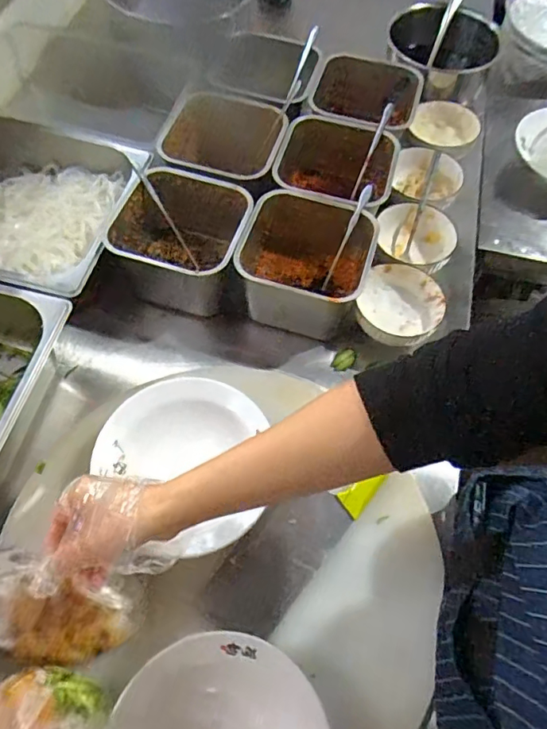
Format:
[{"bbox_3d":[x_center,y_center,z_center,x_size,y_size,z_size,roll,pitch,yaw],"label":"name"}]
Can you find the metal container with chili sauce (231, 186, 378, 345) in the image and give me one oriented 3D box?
[{"bbox_3d":[0.041,-0.135,0.695,0.162,0.104,0.144,15,61,5],"label":"metal container with chili sauce"}]

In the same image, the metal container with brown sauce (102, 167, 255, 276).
[{"bbox_3d":[-0.120,-0.158,0.697,0.153,0.112,0.156,15,61,6],"label":"metal container with brown sauce"}]

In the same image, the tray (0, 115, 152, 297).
[{"bbox_3d":[-0.356,-0.203,0.713,0.330,0.099,0.265,13,61,5],"label":"tray"}]

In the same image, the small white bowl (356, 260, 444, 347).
[{"bbox_3d":[0.163,-0.068,0.697,0.106,0.059,0.112,1,61,-2],"label":"small white bowl"}]

